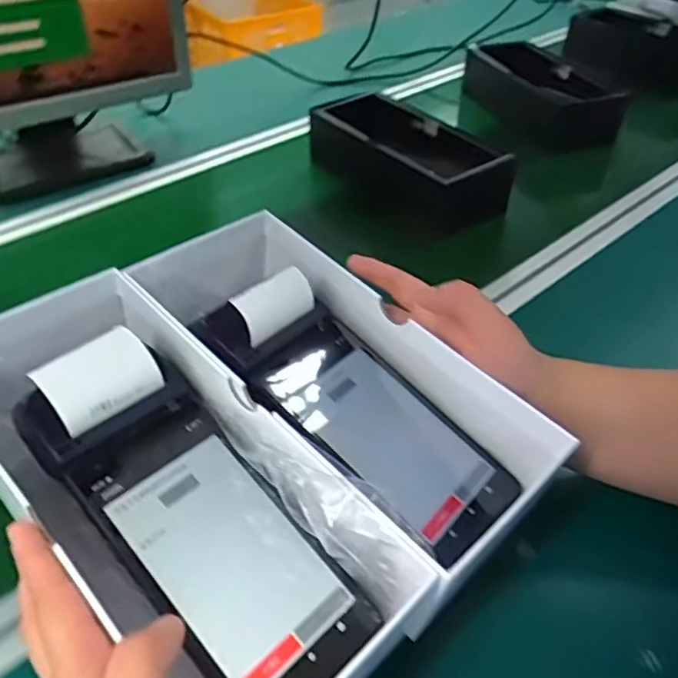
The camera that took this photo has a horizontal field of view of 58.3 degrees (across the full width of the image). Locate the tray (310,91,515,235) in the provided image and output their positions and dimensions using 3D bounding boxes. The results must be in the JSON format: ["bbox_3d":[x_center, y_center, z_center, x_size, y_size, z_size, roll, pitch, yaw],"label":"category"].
[{"bbox_3d":[0.082,-0.233,0.771,0.133,0.084,0.270,-27,49,-26],"label":"tray"}]

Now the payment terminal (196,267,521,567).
[{"bbox_3d":[0.009,0.044,0.384,0.211,0.051,0.090,41,53,9],"label":"payment terminal"}]

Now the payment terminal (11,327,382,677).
[{"bbox_3d":[-0.077,0.092,0.322,0.205,0.050,0.088,46,56,11],"label":"payment terminal"}]

